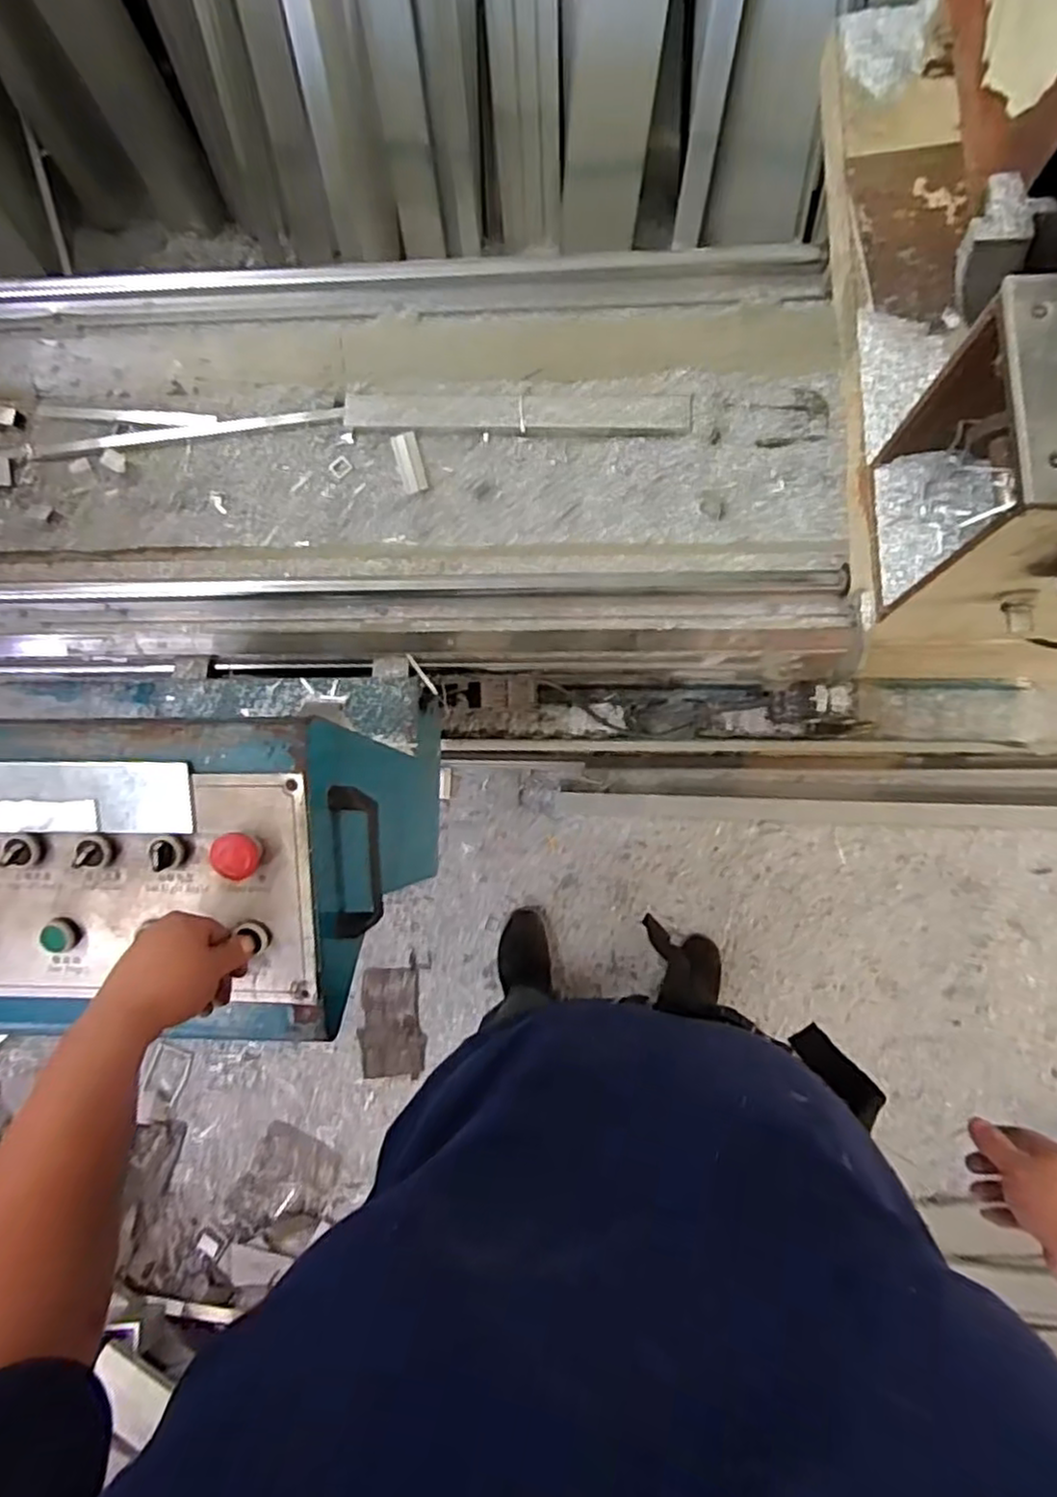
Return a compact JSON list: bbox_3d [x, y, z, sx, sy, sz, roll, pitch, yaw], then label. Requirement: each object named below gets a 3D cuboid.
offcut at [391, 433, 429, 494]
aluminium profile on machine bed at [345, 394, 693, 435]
[{"bbox_3d":[-0.173,-0.416,1.029,0.035,0.006,0.093,-16,80,1],"label":"offcut"},{"bbox_3d":[-0.018,-0.489,1.026,0.497,0.018,0.060,3,81,4],"label":"aluminium profile on machine bed"}]

